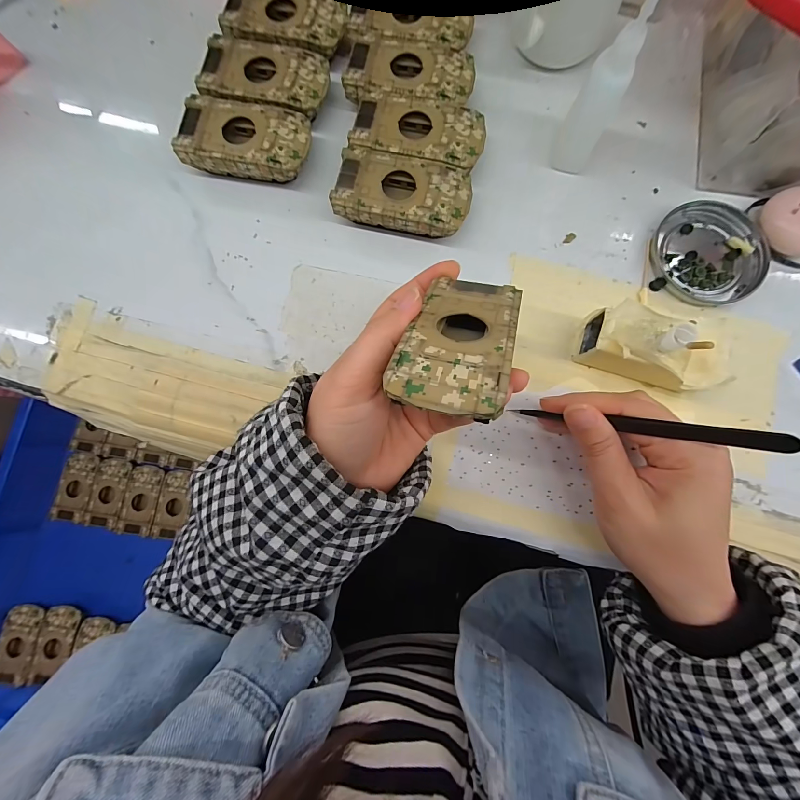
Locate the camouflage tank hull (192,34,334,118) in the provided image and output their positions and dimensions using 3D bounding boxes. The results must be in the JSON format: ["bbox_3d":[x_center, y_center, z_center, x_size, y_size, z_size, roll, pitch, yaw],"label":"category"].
[{"bbox_3d":[-0.104,-0.249,0.277,0.093,0.027,0.054,17,82,4],"label":"camouflage tank hull"}]

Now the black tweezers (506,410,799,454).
[{"bbox_3d":[0.118,0.012,0.189,0.009,0.132,0.007,24,80,-35],"label":"black tweezers"}]

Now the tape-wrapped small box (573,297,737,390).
[{"bbox_3d":[0.165,-0.033,0.226,0.081,0.049,0.046,15,82,4],"label":"tape-wrapped small box"}]

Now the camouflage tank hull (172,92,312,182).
[{"bbox_3d":[-0.116,-0.198,0.270,0.094,0.027,0.052,8,82,3],"label":"camouflage tank hull"}]

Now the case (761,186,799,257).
[{"bbox_3d":[0.284,-0.128,0.250,0.037,0.023,0.047,3,81,2],"label":"case"}]

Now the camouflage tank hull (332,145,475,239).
[{"bbox_3d":[0.002,-0.150,0.259,0.095,0.025,0.052,10,82,3],"label":"camouflage tank hull"}]

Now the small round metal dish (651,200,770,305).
[{"bbox_3d":[0.228,-0.110,0.257,0.075,0.007,0.078,0,81,2],"label":"small round metal dish"}]

